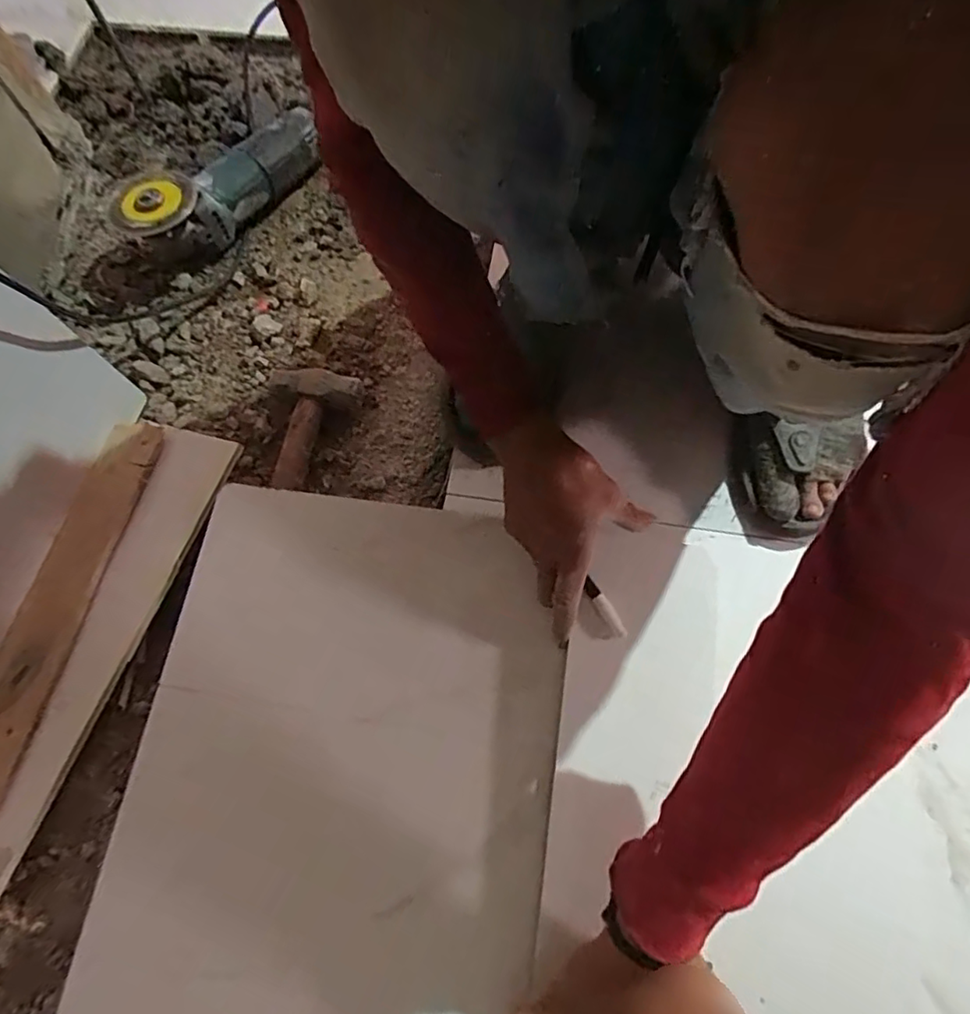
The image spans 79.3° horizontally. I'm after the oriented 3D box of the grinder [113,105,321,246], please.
[{"bbox_3d":[-0.295,-0.371,0.679,0.075,0.104,0.256,33,74,14],"label":"grinder"}]

